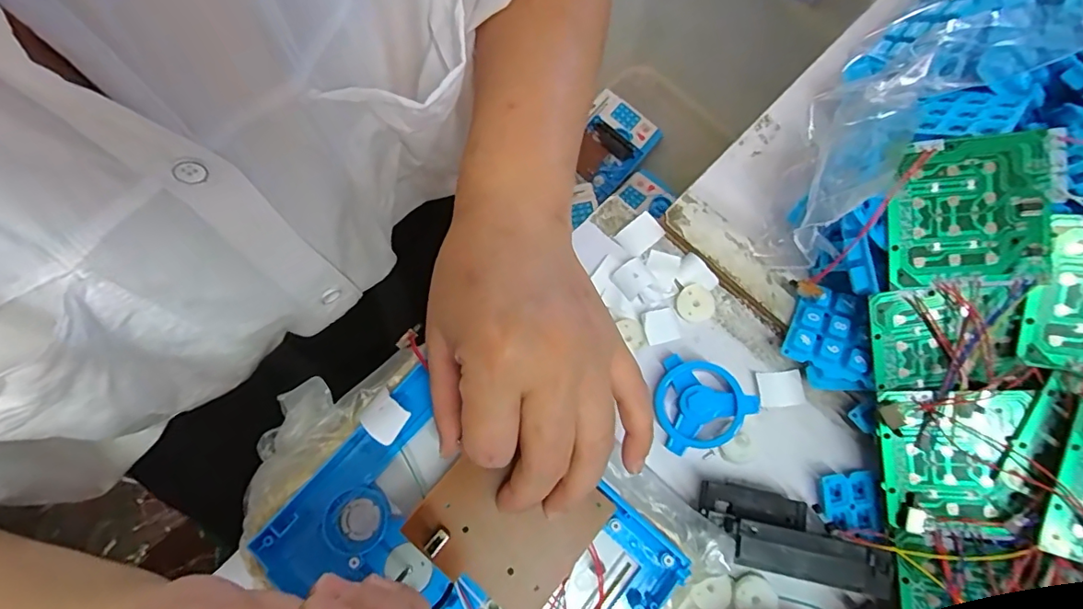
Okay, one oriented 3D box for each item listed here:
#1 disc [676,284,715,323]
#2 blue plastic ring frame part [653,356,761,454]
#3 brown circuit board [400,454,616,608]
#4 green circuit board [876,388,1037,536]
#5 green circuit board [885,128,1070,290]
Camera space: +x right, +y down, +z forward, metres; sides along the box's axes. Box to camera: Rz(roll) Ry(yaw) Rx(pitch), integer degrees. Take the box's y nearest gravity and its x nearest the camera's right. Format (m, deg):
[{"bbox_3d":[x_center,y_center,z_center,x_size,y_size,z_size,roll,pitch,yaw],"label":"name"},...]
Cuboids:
[{"bbox_3d":[0.096,-0.001,0.320,0.023,0.004,0.022,0,73,-1],"label":"disc"},{"bbox_3d":[0.086,0.057,0.295,0.049,0.018,0.052,-43,78,-12],"label":"blue plastic ring frame part"},{"bbox_3d":[-0.016,0.102,0.245,0.073,0.007,0.069,37,76,10],"label":"brown circuit board"},{"bbox_3d":[0.208,0.078,0.261,0.062,0.011,0.070,-5,85,20],"label":"green circuit board"},{"bbox_3d":[0.209,-0.046,0.252,0.073,0.006,0.068,-4,90,14],"label":"green circuit board"}]

